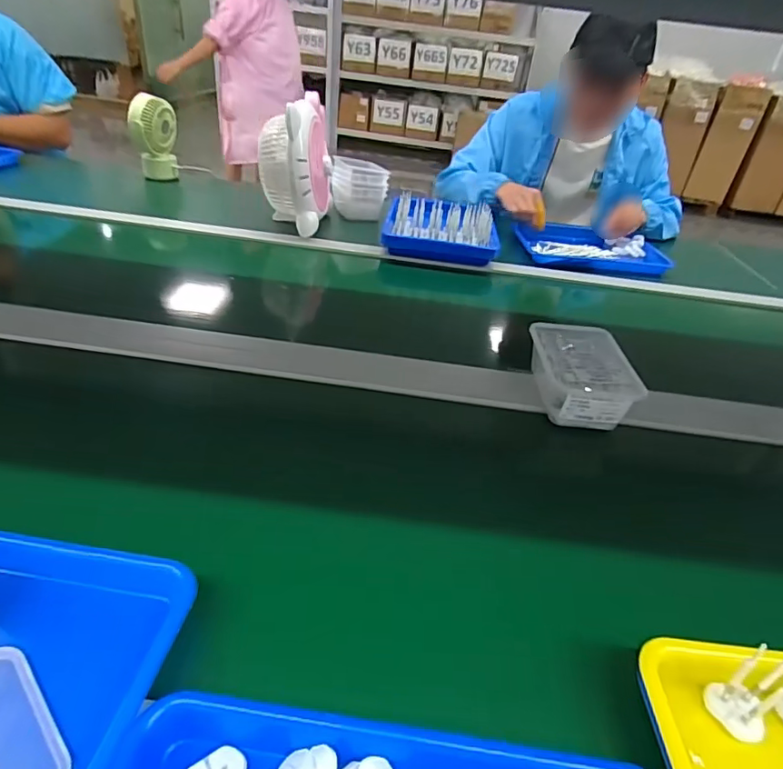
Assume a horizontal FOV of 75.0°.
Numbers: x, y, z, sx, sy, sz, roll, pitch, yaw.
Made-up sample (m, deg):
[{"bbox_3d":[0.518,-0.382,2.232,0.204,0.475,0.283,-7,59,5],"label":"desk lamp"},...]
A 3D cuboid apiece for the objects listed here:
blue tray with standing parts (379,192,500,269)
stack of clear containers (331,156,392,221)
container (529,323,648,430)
[{"bbox_3d":[0.110,-0.338,1.118,0.244,0.094,0.140,8,35,2],"label":"blue tray with standing parts"},{"bbox_3d":[-0.083,-0.495,1.293,0.125,0.112,0.132,-1,35,-11],"label":"stack of clear containers"},{"bbox_3d":[0.247,-0.014,0.682,0.121,0.061,0.157,6,34,-1],"label":"container"}]

